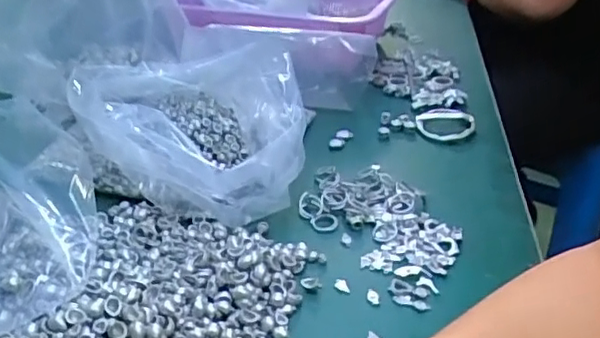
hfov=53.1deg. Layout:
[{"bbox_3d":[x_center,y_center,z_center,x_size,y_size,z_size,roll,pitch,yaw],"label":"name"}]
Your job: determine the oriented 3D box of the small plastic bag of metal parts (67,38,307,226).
[{"bbox_3d":[-0.096,-0.037,0.511,0.178,0.096,0.159,-6,32,-12],"label":"small plastic bag of metal parts"}]

